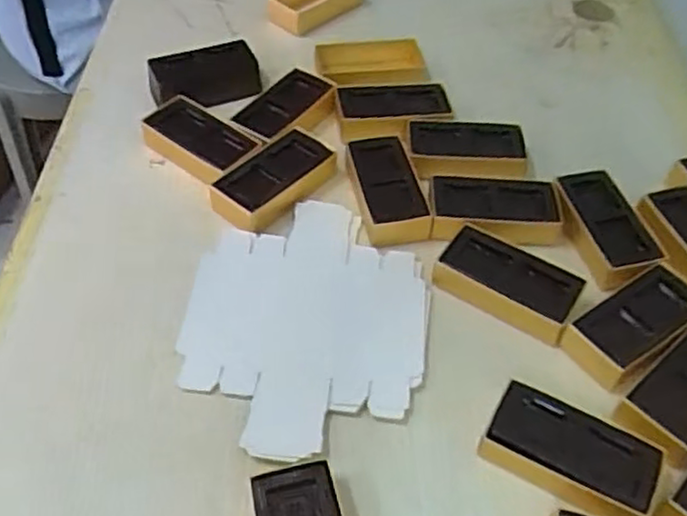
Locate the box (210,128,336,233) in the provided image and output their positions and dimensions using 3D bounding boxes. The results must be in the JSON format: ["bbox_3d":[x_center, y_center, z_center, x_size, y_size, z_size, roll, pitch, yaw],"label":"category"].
[{"bbox_3d":[-0.066,-0.076,0.648,0.059,0.029,0.119,32,57,22],"label":"box"}]

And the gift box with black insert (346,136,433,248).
[{"bbox_3d":[0.044,-0.069,0.648,0.062,0.024,0.121,-6,51,-6],"label":"gift box with black insert"}]

